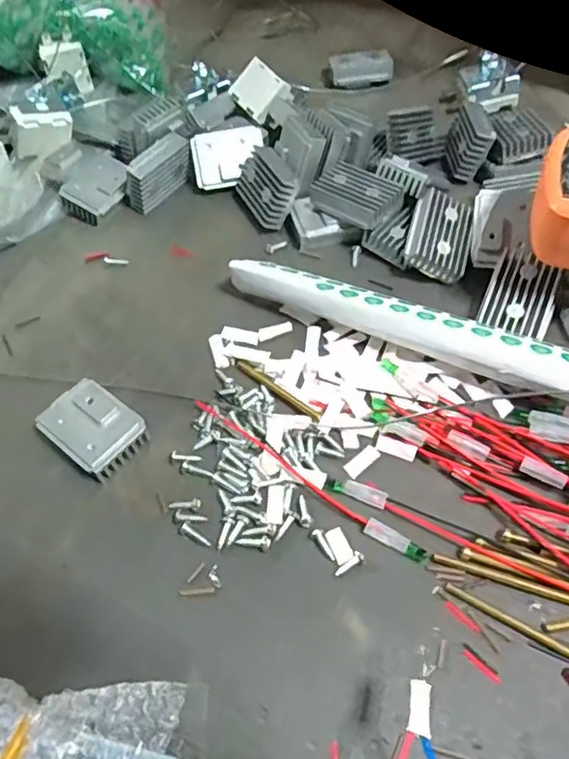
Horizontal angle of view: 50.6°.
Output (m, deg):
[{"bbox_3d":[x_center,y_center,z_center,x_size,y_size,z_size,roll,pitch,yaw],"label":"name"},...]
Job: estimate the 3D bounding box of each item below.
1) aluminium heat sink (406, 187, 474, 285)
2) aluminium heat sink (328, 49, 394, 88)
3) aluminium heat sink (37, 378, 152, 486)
[{"bbox_3d":[0.085,-0.079,0.329,0.032,0.009,0.048,13,74,1],"label":"aluminium heat sink"},{"bbox_3d":[0.058,-0.234,0.453,0.044,0.016,0.024,-6,54,0],"label":"aluminium heat sink"},{"bbox_3d":[-0.089,0.023,0.279,0.043,0.016,0.032,31,62,24],"label":"aluminium heat sink"}]

